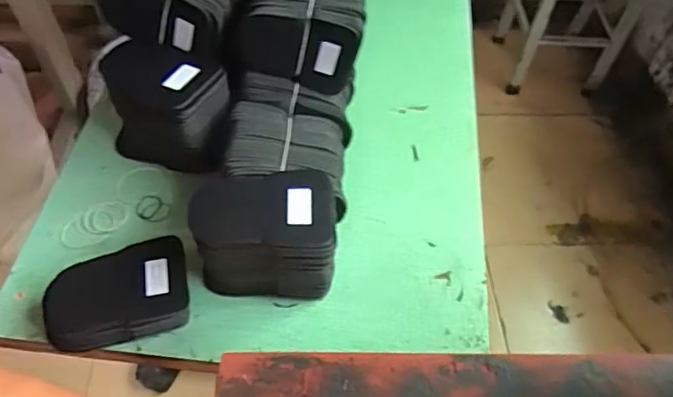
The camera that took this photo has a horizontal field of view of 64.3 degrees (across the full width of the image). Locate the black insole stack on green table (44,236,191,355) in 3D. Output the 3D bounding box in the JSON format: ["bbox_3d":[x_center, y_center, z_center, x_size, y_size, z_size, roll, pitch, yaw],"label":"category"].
[{"bbox_3d":[-0.225,0.100,0.558,0.137,0.045,0.091,-10,57,-10],"label":"black insole stack on green table"}]

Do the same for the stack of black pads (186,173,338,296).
[{"bbox_3d":[-0.073,0.042,0.564,0.141,0.123,0.093,3,55,-1],"label":"stack of black pads"}]

